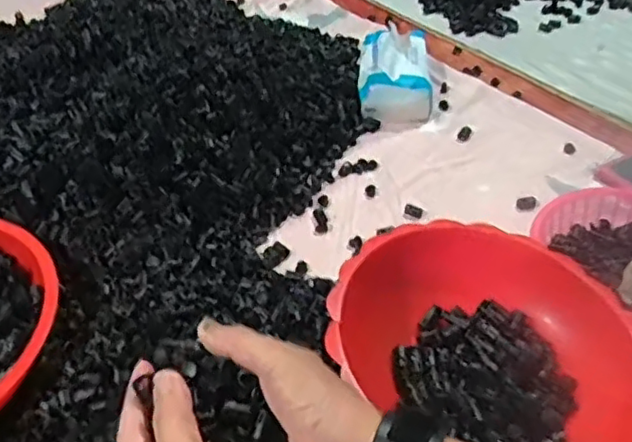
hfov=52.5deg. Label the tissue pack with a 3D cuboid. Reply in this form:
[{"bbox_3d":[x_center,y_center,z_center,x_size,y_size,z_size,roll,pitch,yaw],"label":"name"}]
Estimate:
[{"bbox_3d":[0.107,-0.204,0.862,0.094,0.070,0.169,1,41,5],"label":"tissue pack"}]

